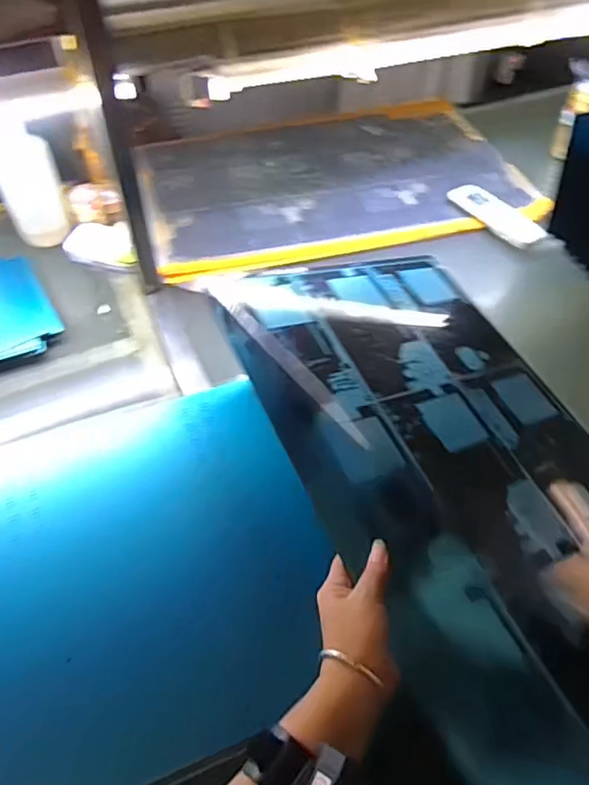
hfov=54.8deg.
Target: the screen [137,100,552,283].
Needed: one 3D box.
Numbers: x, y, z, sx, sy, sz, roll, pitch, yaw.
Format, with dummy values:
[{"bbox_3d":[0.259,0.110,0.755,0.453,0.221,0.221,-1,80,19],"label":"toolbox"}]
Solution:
[{"bbox_3d":[0.060,-0.368,0.966,0.619,0.033,0.379,-13,55,-12],"label":"screen"}]

